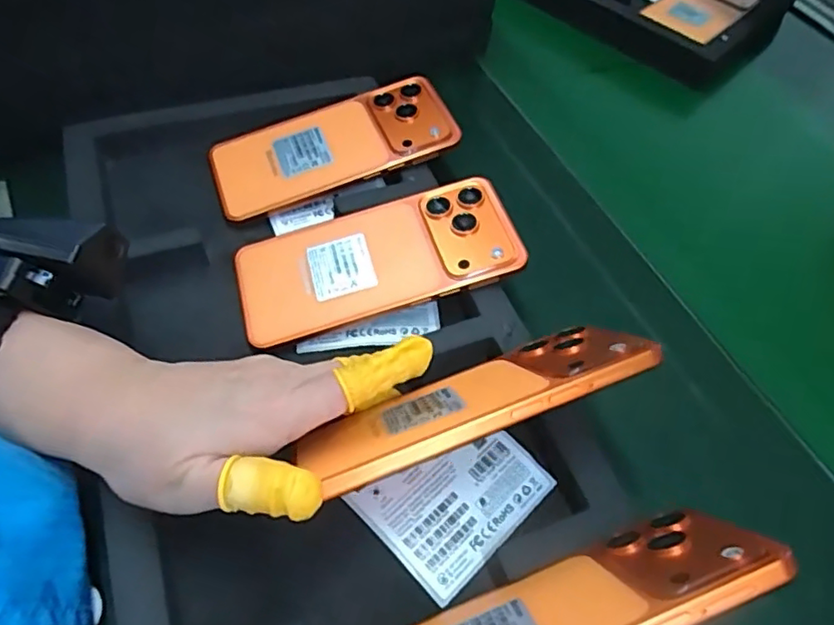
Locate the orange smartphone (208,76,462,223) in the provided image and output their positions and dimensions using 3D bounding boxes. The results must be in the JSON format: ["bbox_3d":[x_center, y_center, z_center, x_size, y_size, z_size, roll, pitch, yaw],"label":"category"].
[{"bbox_3d":[-0.059,-0.116,0.420,0.164,0.007,0.074,-20,61,-5],"label":"orange smartphone"}]

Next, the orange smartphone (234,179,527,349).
[{"bbox_3d":[-0.024,-0.031,0.361,0.163,0.011,0.074,-16,56,-1],"label":"orange smartphone"}]

